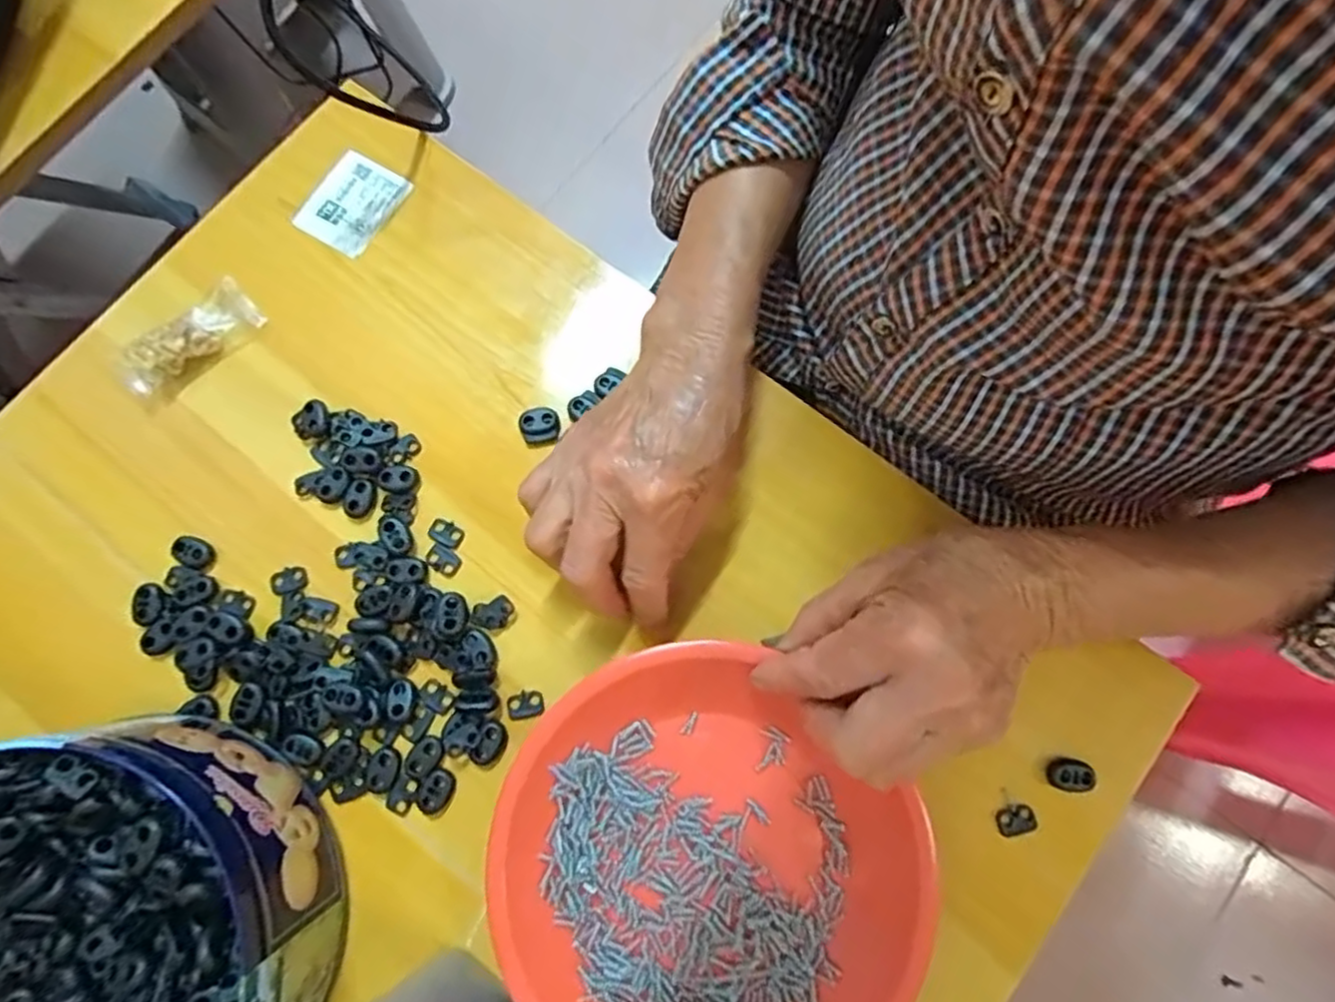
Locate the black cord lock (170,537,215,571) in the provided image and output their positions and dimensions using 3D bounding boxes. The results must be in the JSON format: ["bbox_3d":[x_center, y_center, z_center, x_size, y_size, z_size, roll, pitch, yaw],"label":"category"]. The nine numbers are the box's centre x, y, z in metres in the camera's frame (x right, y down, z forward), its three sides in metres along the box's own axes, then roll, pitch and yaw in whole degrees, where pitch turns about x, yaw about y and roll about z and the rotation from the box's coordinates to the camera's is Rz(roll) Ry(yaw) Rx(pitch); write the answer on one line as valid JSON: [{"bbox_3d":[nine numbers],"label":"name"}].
[{"bbox_3d":[-0.253,0.028,0.360,0.020,0.008,0.015,24,78,7],"label":"black cord lock"}]

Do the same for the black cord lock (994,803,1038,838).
[{"bbox_3d":[0.168,0.154,0.325,0.019,0.004,0.013,-17,77,-3],"label":"black cord lock"}]

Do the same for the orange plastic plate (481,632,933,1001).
[{"bbox_3d":[0.013,0.170,0.310,0.172,0.025,0.190,-43,80,-8],"label":"orange plastic plate"}]

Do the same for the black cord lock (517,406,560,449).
[{"bbox_3d":[-0.071,-0.040,0.373,0.022,0.008,0.021,-19,77,-3],"label":"black cord lock"}]

